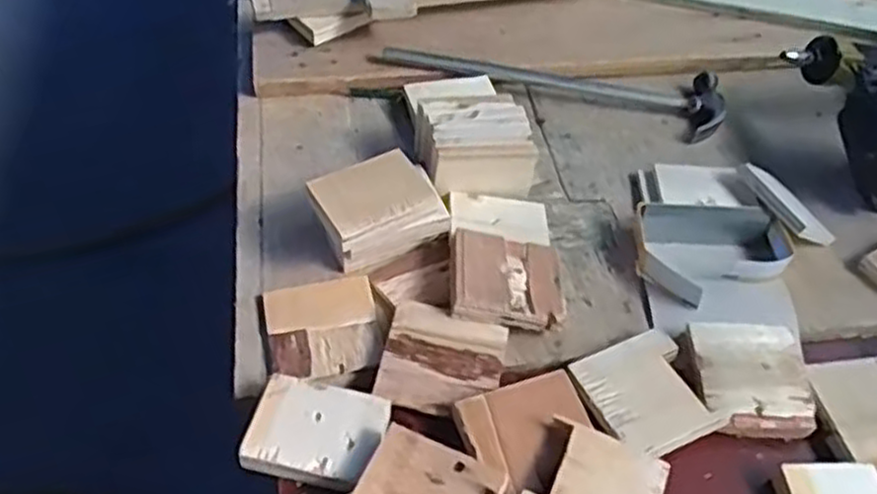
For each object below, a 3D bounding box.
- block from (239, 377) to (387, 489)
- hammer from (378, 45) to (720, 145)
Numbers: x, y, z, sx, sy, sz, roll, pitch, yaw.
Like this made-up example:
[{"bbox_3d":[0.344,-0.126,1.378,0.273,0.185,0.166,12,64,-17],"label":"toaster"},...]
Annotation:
[{"bbox_3d":[-0.086,0.129,0.542,0.090,0.016,0.072,14,51,5],"label":"block"},{"bbox_3d":[0.123,-0.181,0.821,0.361,0.035,0.095,11,50,3],"label":"hammer"}]

